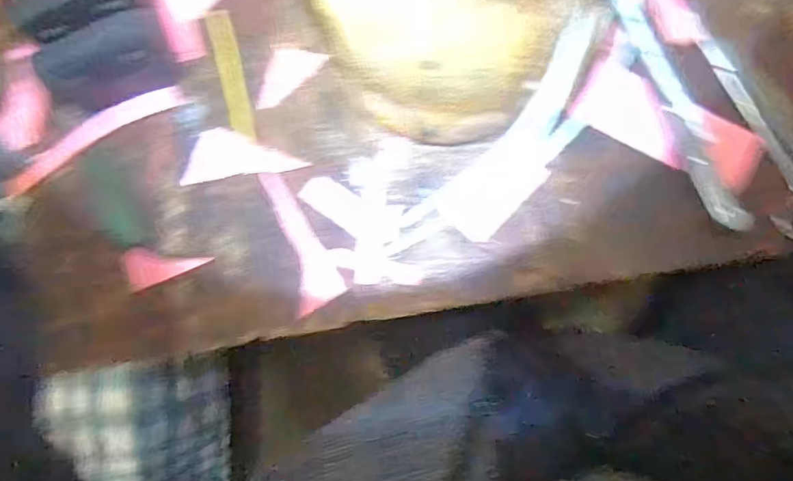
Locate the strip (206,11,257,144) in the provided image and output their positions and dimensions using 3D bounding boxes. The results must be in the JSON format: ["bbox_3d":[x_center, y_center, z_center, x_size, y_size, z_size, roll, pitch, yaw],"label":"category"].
[{"bbox_3d":[-0.146,-0.147,0.455,0.021,0.005,0.122,-13,86,0],"label":"strip"}]

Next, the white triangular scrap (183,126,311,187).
[{"bbox_3d":[-0.134,-0.078,0.446,0.101,0.008,0.047,-8,84,4],"label":"white triangular scrap"}]

